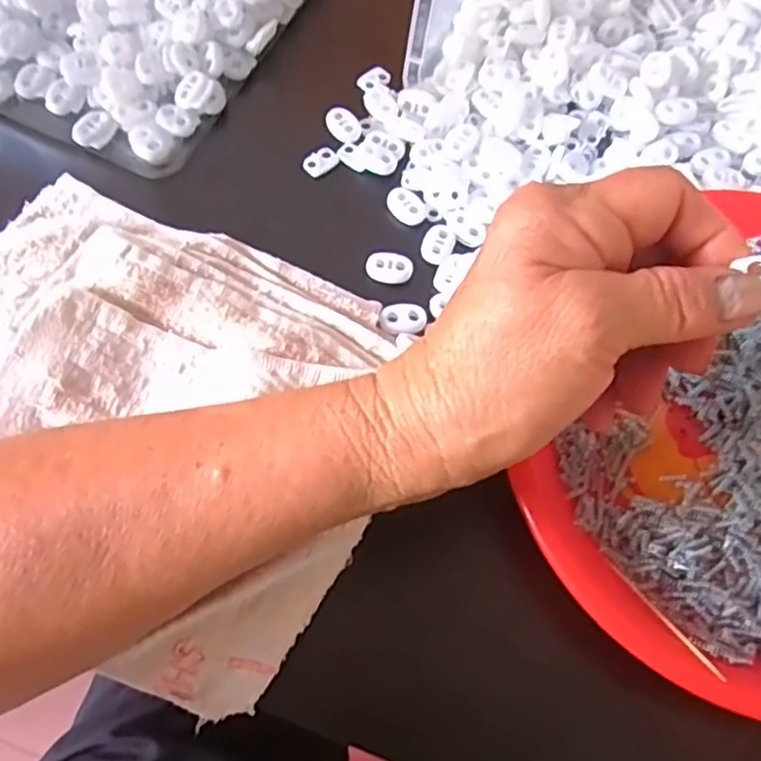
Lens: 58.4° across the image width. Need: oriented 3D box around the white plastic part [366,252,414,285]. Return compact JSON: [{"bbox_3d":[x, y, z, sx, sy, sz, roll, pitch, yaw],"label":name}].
[{"bbox_3d":[0.005,-0.056,0.336,0.022,0.007,0.013,7,67,-1],"label":"white plastic part"}]

